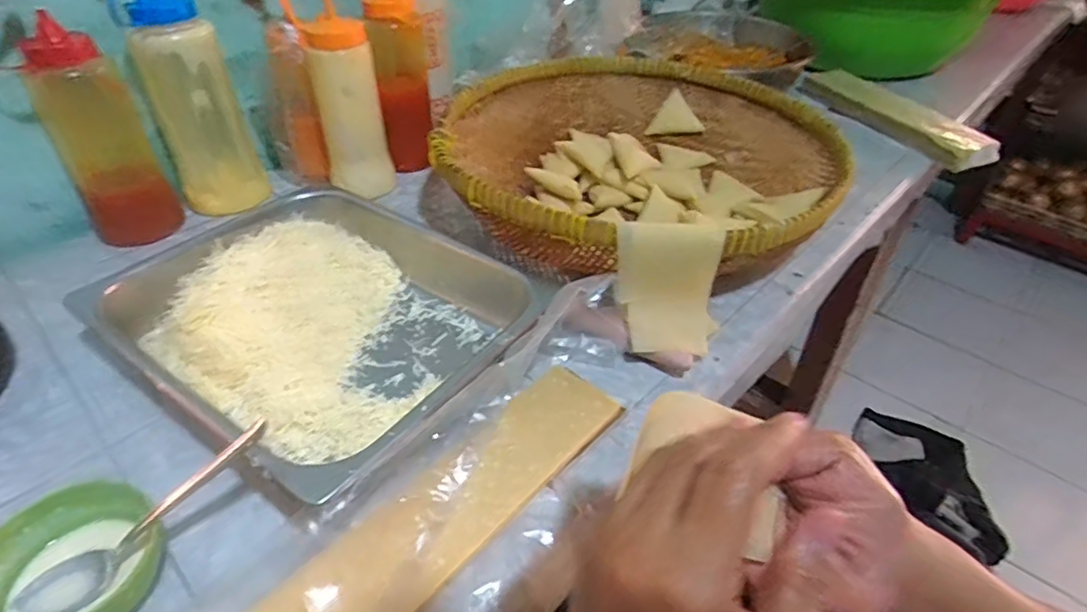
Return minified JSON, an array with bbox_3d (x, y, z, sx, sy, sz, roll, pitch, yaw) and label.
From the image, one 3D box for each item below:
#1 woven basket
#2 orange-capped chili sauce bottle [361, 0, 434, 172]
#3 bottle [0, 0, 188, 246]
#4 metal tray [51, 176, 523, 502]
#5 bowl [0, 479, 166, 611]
[{"bbox_3d":[0.107,-0.162,0.681,0.402,0.096,0.426,0,40,0],"label":"woven basket"},{"bbox_3d":[-0.174,-0.273,0.741,0.067,0.205,0.061,-4,40,-6],"label":"orange-capped chili sauce bottle"},{"bbox_3d":[-0.459,-0.177,0.611,0.078,0.222,0.093,21,44,23],"label":"bottle"},{"bbox_3d":[-0.182,0.000,0.517,0.317,0.052,0.269,25,45,27],"label":"metal tray"},{"bbox_3d":[-0.273,0.152,0.349,0.088,0.038,0.091,0,40,0],"label":"bowl"}]

